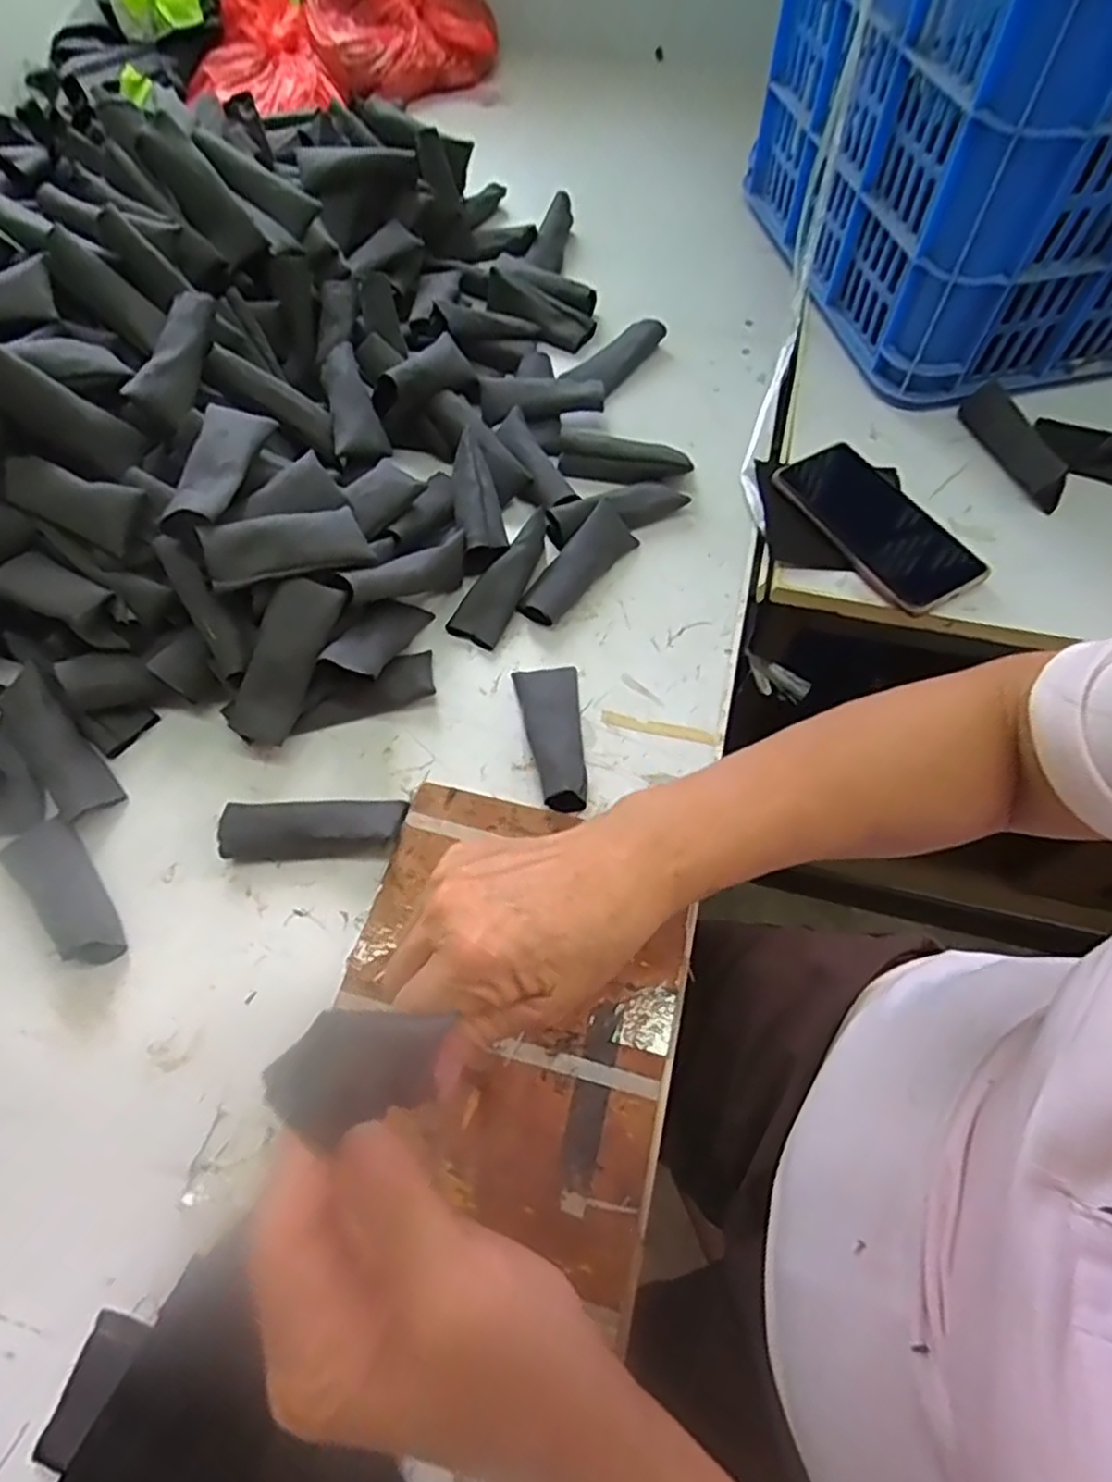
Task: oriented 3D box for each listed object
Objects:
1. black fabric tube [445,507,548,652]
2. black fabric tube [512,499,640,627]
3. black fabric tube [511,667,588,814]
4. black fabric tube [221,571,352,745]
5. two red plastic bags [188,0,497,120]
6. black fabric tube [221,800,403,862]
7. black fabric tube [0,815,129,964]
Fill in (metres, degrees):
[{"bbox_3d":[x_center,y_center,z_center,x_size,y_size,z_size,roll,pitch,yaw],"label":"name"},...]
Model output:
[{"bbox_3d":[-0.035,-0.117,0.517,0.035,0.020,0.107,29,81,15],"label":"black fabric tube"},{"bbox_3d":[0.015,-0.127,0.521,0.030,0.025,0.104,37,68,19],"label":"black fabric tube"},{"bbox_3d":[-0.004,-0.007,0.462,0.040,0.034,0.105,-4,61,-1],"label":"black fabric tube"},{"bbox_3d":[-0.171,-0.055,0.461,0.041,0.018,0.113,25,88,-16],"label":"black fabric tube"},{"bbox_3d":[-0.256,-0.819,0.846,0.348,0.095,0.158,-34,66,-16],"label":"two red plastic bags"},{"bbox_3d":[-0.148,0.052,0.440,0.107,0.027,0.035,-3,61,-1],"label":"black fabric tube"},{"bbox_3d":[-0.281,0.088,0.420,0.095,0.022,0.036,40,69,20],"label":"black fabric tube"}]

